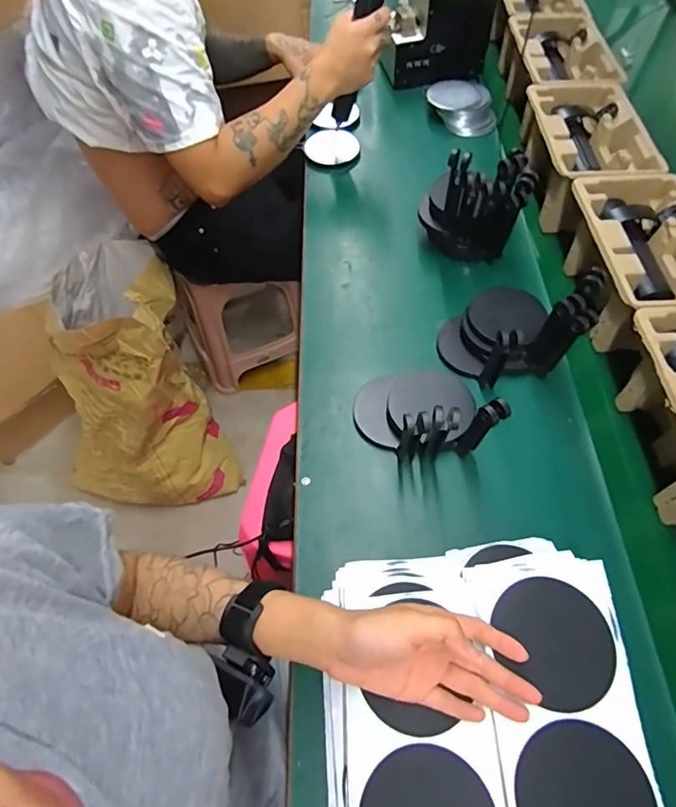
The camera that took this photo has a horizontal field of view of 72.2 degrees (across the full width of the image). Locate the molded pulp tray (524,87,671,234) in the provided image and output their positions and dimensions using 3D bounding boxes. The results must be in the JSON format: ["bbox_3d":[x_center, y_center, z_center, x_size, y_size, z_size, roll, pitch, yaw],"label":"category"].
[{"bbox_3d":[0.372,-0.389,0.714,0.157,0.098,0.217,-6,68,-5],"label":"molded pulp tray"}]

